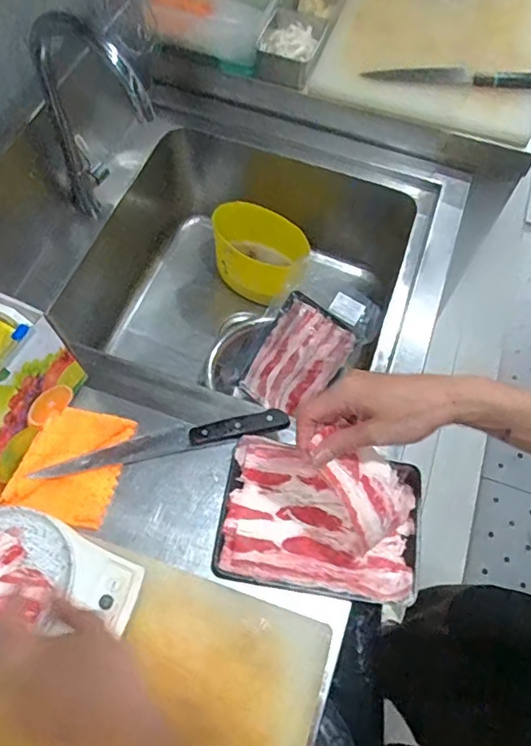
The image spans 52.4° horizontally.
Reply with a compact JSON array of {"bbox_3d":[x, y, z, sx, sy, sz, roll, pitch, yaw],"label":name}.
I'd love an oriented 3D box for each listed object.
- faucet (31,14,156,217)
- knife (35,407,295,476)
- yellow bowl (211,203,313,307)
[{"bbox_3d":[-0.239,-0.323,0.755,0.093,0.322,0.214,-34,68,-17],"label":"faucet"},{"bbox_3d":[-0.122,0.084,0.662,0.299,0.019,0.034,-11,64,-7],"label":"knife"},{"bbox_3d":[-0.015,-0.236,1.095,0.192,0.161,0.129,28,66,13],"label":"yellow bowl"}]

